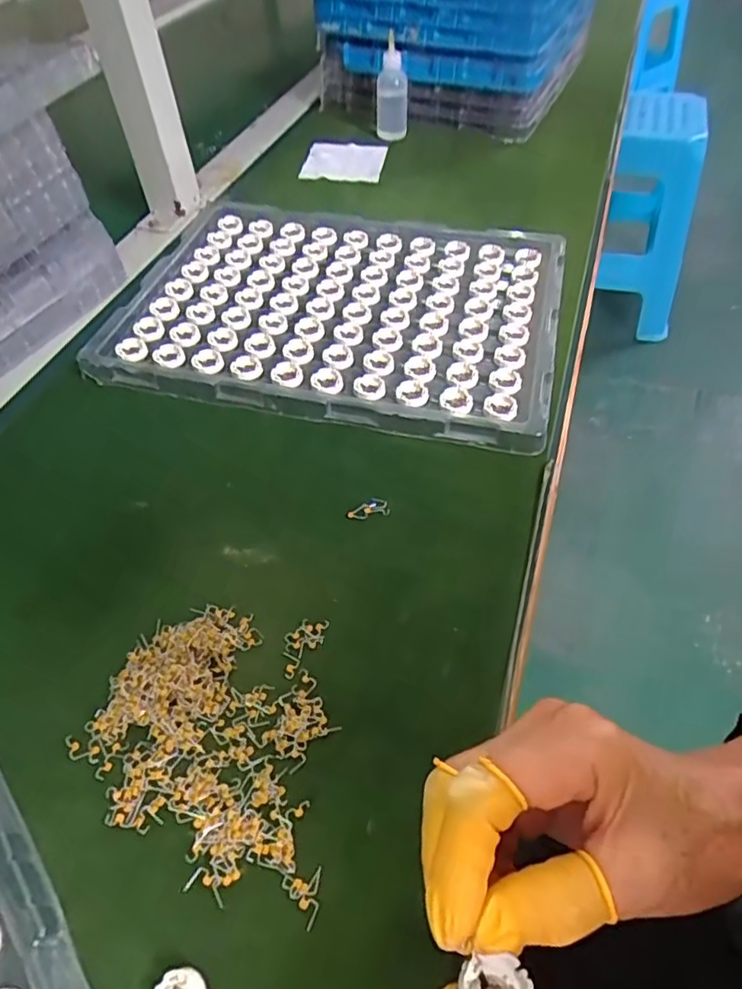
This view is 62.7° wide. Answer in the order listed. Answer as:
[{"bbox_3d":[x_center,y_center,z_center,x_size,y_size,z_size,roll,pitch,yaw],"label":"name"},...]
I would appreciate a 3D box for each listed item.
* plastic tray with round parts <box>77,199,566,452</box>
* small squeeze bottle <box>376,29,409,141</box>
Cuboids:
[{"bbox_3d":[-0.026,-0.160,0.509,0.351,0.021,0.259,10,51,12],"label":"plastic tray with round parts"},{"bbox_3d":[0.025,-0.468,0.718,0.037,0.100,0.043,-6,50,-2],"label":"small squeeze bottle"}]

